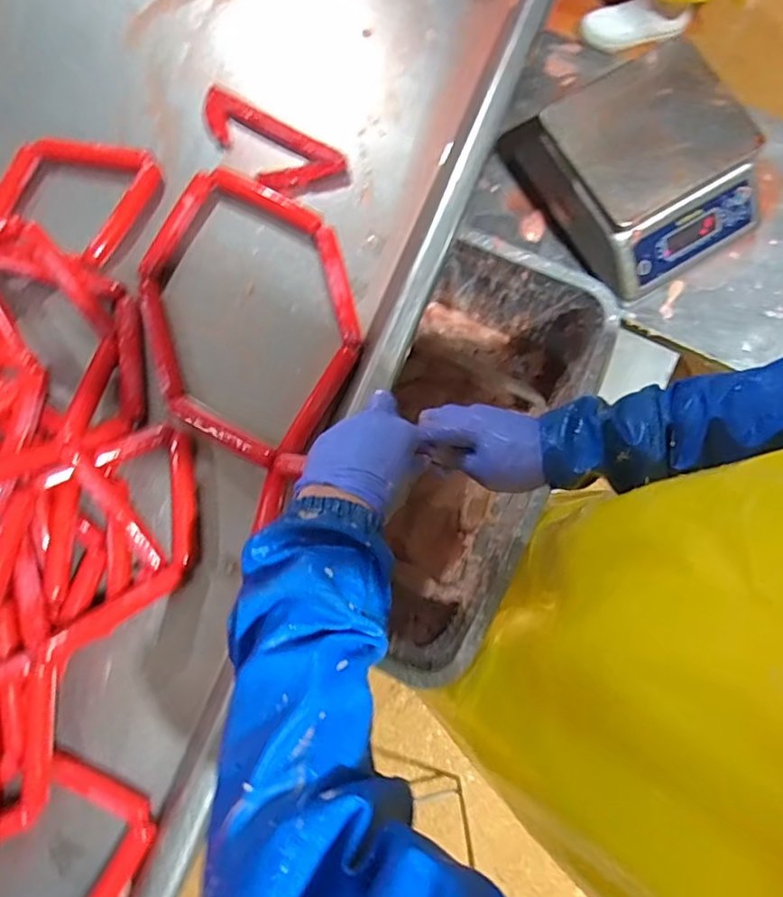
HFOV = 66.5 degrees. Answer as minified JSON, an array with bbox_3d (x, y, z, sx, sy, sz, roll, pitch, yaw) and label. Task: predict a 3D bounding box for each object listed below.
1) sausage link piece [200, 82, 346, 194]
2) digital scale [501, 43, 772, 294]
[{"bbox_3d":[-0.148,-0.358,0.700,0.182,0.018,0.083,36,82,8],"label":"sausage link piece"},{"bbox_3d":[0.325,-0.367,0.784,0.246,0.113,0.281,-27,80,-4],"label":"digital scale"}]

